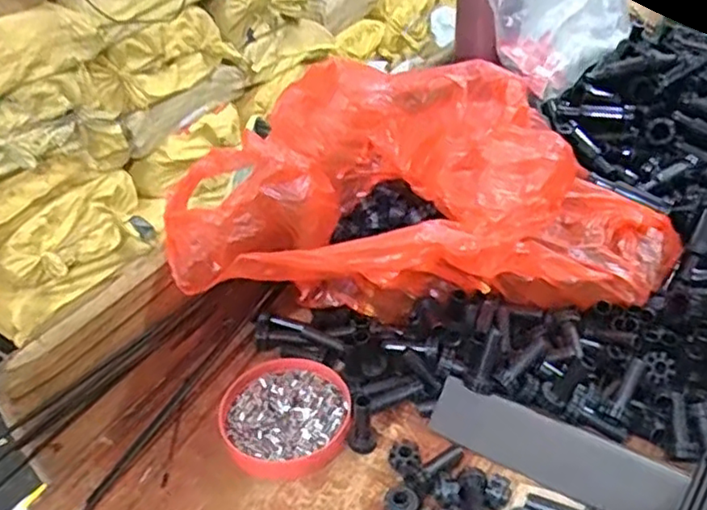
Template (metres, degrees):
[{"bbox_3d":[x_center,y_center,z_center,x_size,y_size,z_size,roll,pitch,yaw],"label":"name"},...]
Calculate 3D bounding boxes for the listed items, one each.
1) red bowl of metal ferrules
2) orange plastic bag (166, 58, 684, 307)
[{"bbox_3d":[-0.043,0.102,0.413,0.079,0.017,0.082,-3,37,2],"label":"red bowl of metal ferrules"},{"bbox_3d":[0.052,-0.043,0.455,0.359,0.122,0.184,1,37,7],"label":"orange plastic bag"}]

